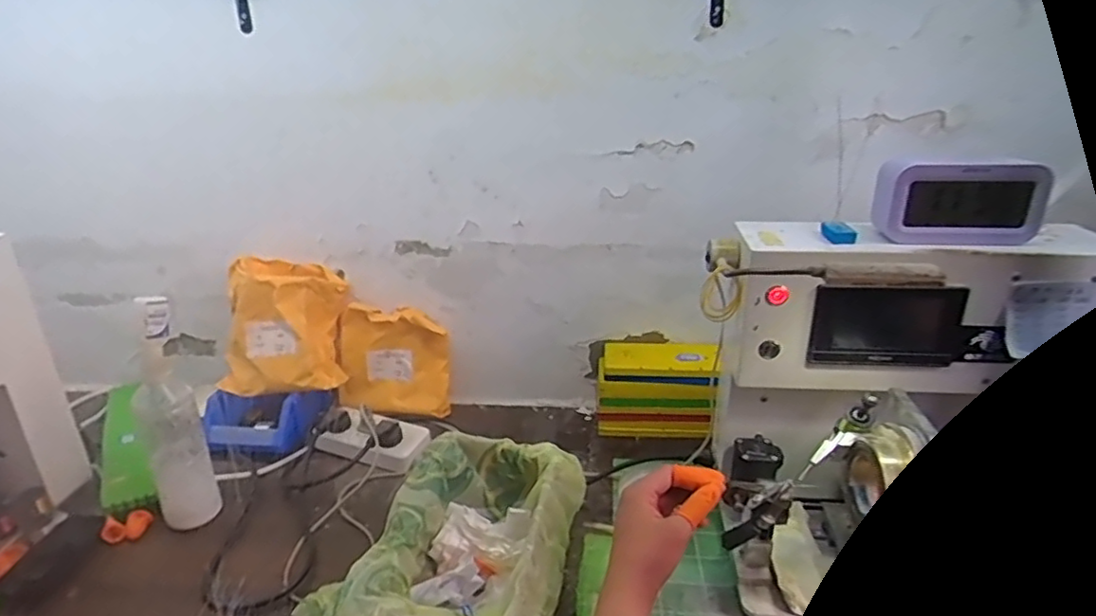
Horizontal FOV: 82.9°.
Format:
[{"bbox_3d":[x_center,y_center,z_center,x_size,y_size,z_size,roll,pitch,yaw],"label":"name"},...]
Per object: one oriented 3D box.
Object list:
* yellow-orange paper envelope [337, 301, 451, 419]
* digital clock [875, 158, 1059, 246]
[{"bbox_3d":[-0.235,0.081,0.944,0.165,0.164,0.022,4,15,5],"label":"yellow-orange paper envelope"},{"bbox_3d":[0.378,-0.102,0.575,0.136,0.074,0.038,2,24,8],"label":"digital clock"}]

